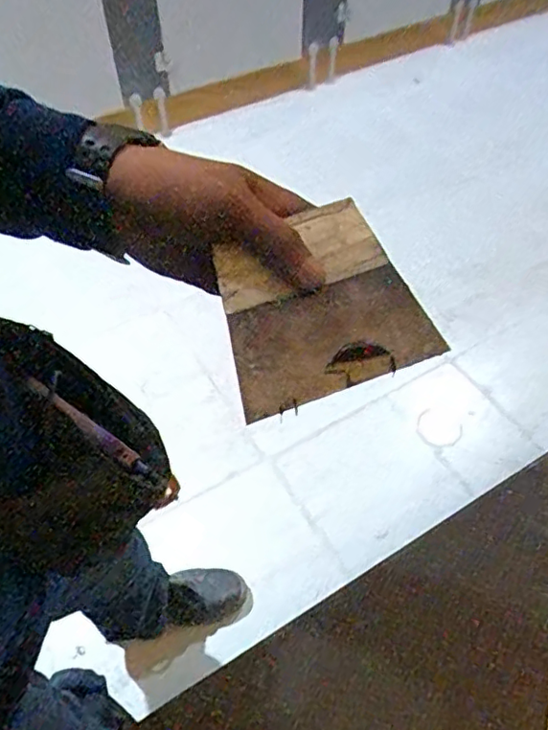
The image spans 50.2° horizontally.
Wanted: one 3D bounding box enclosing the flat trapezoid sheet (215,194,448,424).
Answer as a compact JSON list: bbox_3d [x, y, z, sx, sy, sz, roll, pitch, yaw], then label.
[{"bbox_3d":[0.021,-0.033,0.305,0.102,0.008,0.096,-19,77,-8],"label":"flat trapezoid sheet"}]

